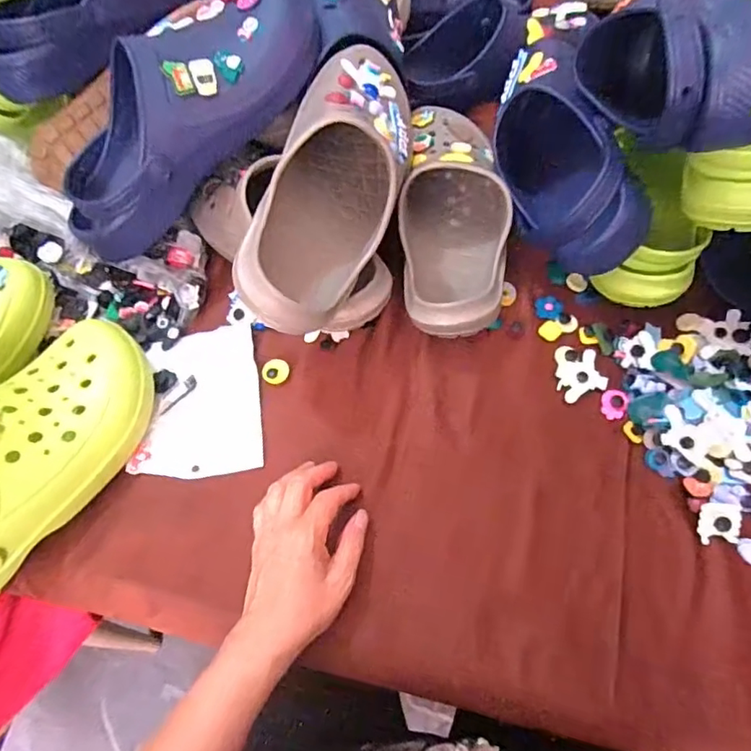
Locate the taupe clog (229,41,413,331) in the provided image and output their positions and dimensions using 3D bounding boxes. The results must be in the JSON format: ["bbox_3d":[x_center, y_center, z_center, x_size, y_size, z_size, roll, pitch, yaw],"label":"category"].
[{"bbox_3d":[-0.033,-0.164,0.465,0.106,0.098,0.284,21,65,-18],"label":"taupe clog"}]

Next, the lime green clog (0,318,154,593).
[{"bbox_3d":[-0.293,0.077,0.428,0.111,0.091,0.274,30,69,16],"label":"lime green clog"}]

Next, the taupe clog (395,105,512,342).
[{"bbox_3d":[0.077,-0.157,0.535,0.099,0.079,0.269,5,64,6],"label":"taupe clog"}]

